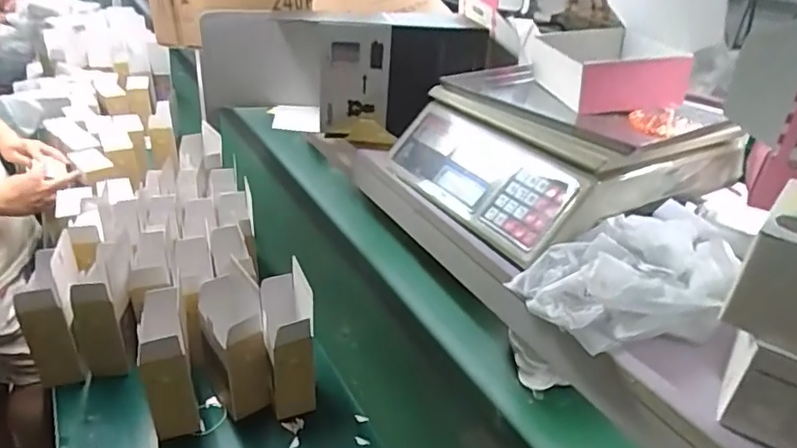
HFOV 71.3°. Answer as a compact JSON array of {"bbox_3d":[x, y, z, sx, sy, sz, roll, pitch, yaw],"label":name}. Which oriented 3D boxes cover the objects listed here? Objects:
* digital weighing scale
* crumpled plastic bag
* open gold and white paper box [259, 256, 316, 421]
[{"bbox_3d":[0.181,-0.087,0.654,0.285,0.108,0.286,-13,35,-28],"label":"digital weighing scale"},{"bbox_3d":[0.201,0.041,0.478,0.167,0.071,0.126,-7,32,-20],"label":"crumpled plastic bag"},{"bbox_3d":[-0.182,0.191,0.914,0.079,0.233,0.132,-2,30,-15],"label":"open gold and white paper box"}]

